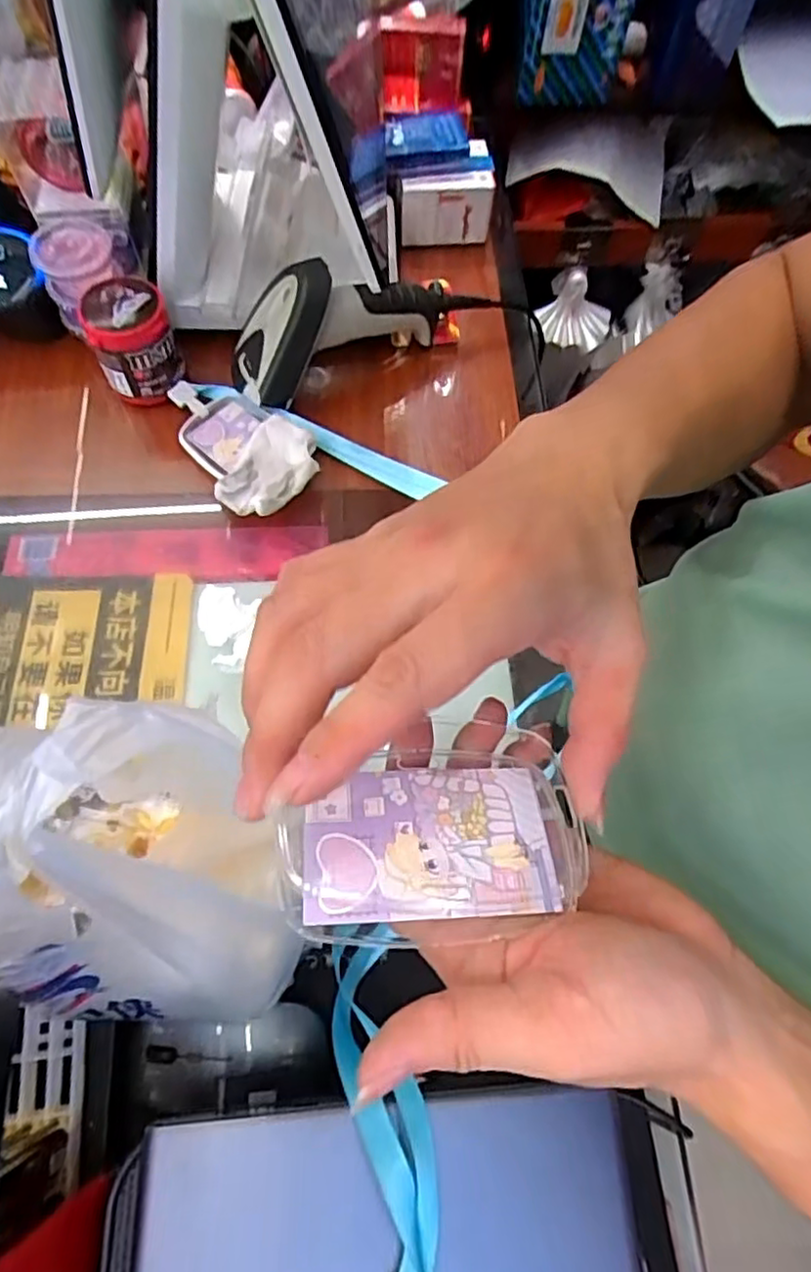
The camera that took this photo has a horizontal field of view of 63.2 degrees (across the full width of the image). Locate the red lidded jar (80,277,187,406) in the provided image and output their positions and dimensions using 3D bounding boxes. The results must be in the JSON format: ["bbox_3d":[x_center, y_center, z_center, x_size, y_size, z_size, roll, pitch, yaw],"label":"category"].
[{"bbox_3d":[-0.224,-0.244,0.547,0.066,0.074,0.061,1,66,-2],"label":"red lidded jar"}]

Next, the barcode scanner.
[{"bbox_3d":[-0.049,-0.250,0.539,0.189,0.097,0.083,-14,67,-9],"label":"barcode scanner"}]

